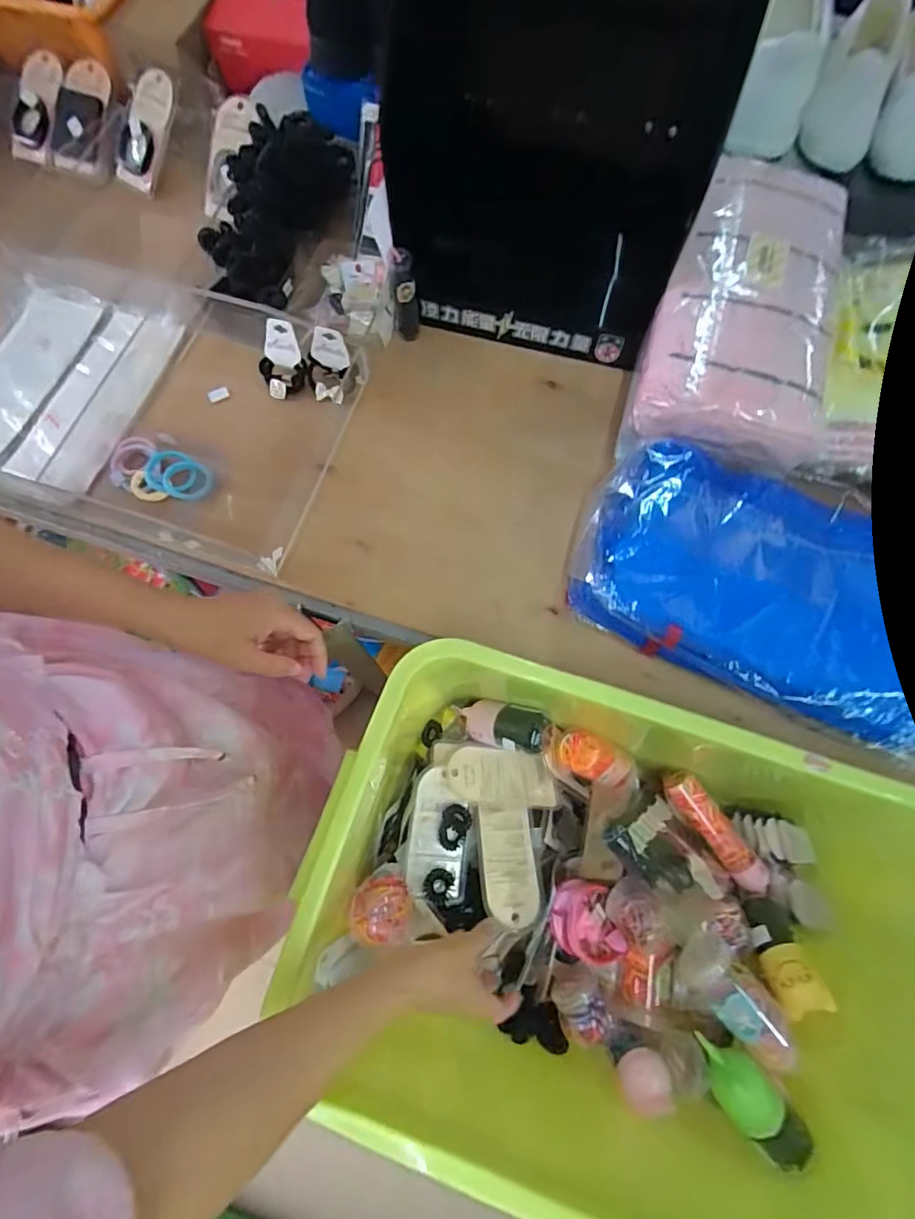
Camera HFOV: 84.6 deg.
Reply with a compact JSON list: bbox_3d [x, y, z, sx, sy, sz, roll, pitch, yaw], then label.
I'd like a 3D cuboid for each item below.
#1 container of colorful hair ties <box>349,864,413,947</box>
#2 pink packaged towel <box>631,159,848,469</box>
[{"bbox_3d":[-0.080,0.304,0.515,0.063,0.045,0.061,-11,74,-3],"label":"container of colorful hair ties"},{"bbox_3d":[0.303,-0.309,0.509,0.174,0.056,0.328,22,75,7],"label":"pink packaged towel"}]

